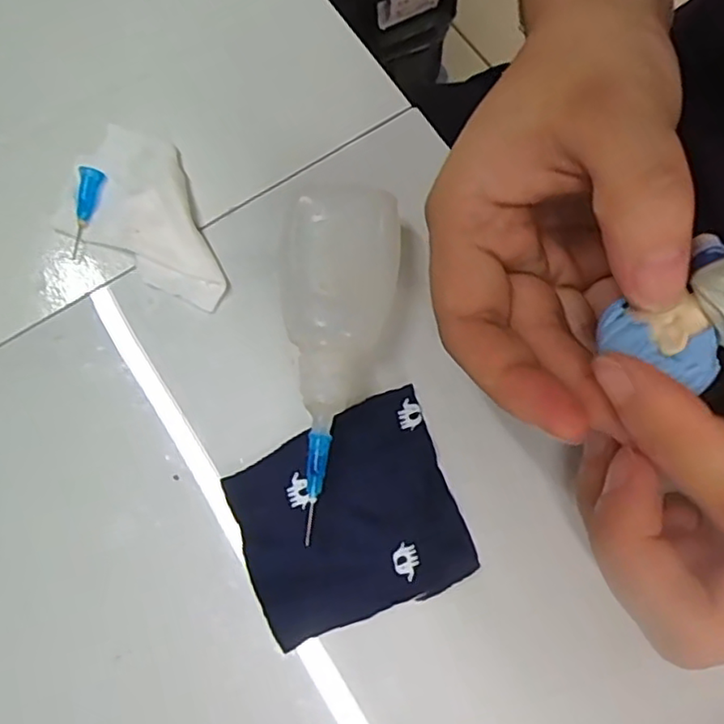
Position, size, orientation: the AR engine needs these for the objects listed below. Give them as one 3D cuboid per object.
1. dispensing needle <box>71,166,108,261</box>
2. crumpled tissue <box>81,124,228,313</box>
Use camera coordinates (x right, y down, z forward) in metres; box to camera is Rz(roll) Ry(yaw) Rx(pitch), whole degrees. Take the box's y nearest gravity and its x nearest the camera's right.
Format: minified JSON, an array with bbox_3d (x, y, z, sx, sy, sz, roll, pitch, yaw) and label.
[{"bbox_3d":[-0.090,-0.048,0.205,0.006,0.004,0.029,13,90,4],"label":"dispensing needle"},{"bbox_3d":[-0.071,-0.046,0.206,0.034,0.008,0.068,-22,76,-6],"label":"crumpled tissue"}]

